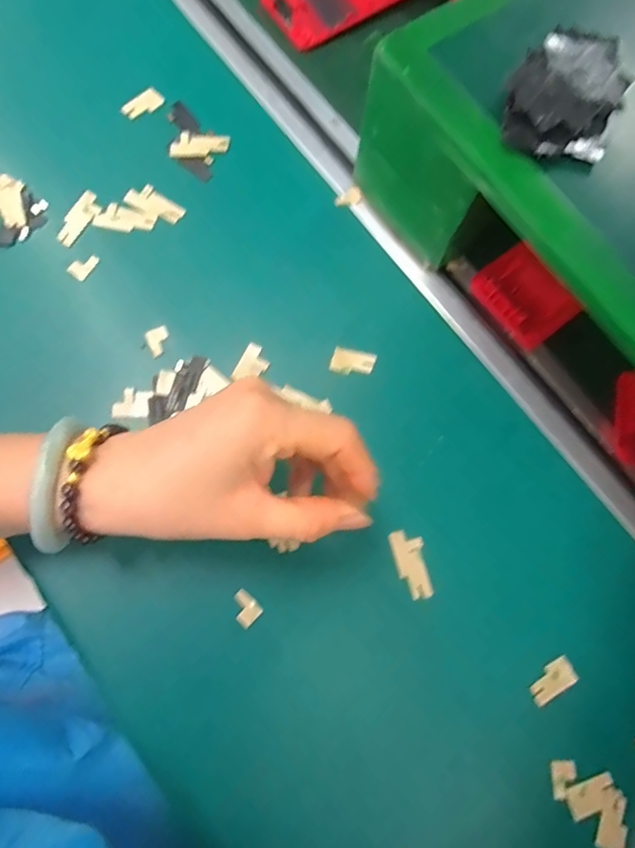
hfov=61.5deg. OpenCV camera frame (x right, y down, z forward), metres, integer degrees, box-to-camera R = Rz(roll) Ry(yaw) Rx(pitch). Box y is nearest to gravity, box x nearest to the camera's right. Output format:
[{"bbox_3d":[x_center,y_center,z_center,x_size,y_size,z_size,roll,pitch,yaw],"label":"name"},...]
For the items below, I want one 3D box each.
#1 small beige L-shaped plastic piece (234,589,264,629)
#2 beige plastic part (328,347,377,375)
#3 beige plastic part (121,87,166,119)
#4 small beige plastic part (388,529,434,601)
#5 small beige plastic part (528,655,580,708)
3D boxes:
[{"bbox_3d":[-0.042,0.107,0.309,0.015,0.004,0.019,-42,82,-13],"label":"small beige L-shaped plastic piece"},{"bbox_3d":[0.023,-0.040,0.349,0.029,0.004,0.017,11,75,-2],"label":"beige plastic part"},{"bbox_3d":[-0.125,-0.229,0.384,0.031,0.009,0.011,-37,81,-12],"label":"beige plastic part"},{"bbox_3d":[0.056,0.085,0.321,0.019,0.004,0.040,-10,77,-7],"label":"small beige plastic part"},{"bbox_3d":[0.137,0.150,0.311,0.030,0.004,0.015,-37,69,-8],"label":"small beige plastic part"}]

